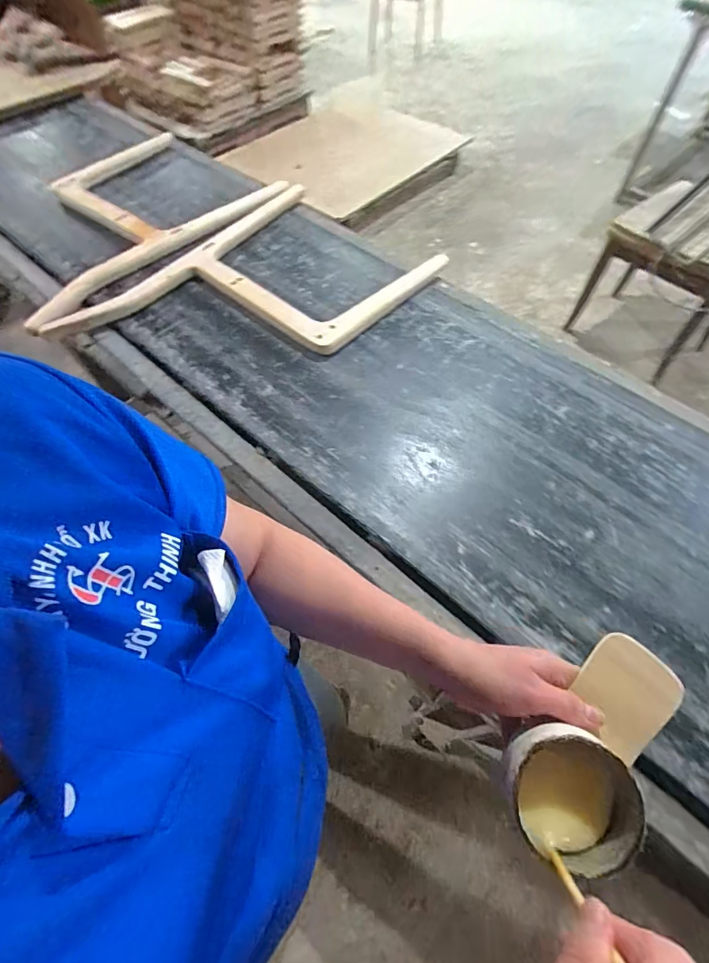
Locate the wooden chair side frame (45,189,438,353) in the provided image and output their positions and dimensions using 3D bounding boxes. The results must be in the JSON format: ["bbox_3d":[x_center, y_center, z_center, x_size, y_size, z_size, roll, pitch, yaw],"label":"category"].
[{"bbox_3d":[-0.216,-0.423,1.016,0.505,0.049,0.729,35,65,20],"label":"wooden chair side frame"}]

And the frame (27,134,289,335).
[{"bbox_3d":[-0.571,-0.686,1.138,0.402,0.050,0.724,42,70,13],"label":"frame"}]

